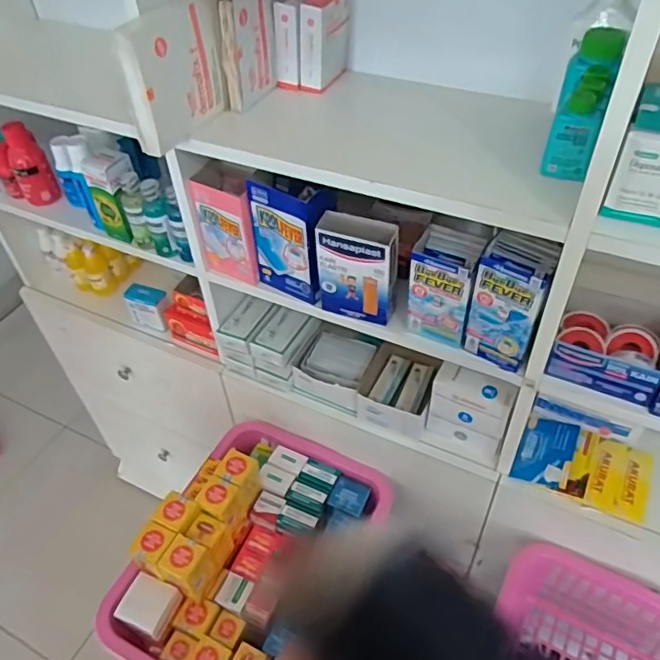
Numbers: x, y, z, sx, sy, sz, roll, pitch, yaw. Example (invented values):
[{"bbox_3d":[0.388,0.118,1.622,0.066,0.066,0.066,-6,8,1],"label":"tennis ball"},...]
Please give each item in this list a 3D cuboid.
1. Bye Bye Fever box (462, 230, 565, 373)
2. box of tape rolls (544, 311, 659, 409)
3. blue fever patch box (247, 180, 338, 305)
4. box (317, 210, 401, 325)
[{"bbox_3d":[0.209,-0.031,0.680,0.080,0.137,0.074,16,49,18],"label":"Bye Bye Fever box"},{"bbox_3d":[0.332,0.019,0.687,0.115,0.047,0.110,19,50,21],"label":"box of tape rolls"},{"bbox_3d":[-0.043,-0.123,0.773,0.106,0.154,0.068,25,52,25],"label":"blue fever patch box"},{"bbox_3d":[0.038,-0.078,0.734,0.101,0.140,0.050,14,48,16],"label":"box"}]

